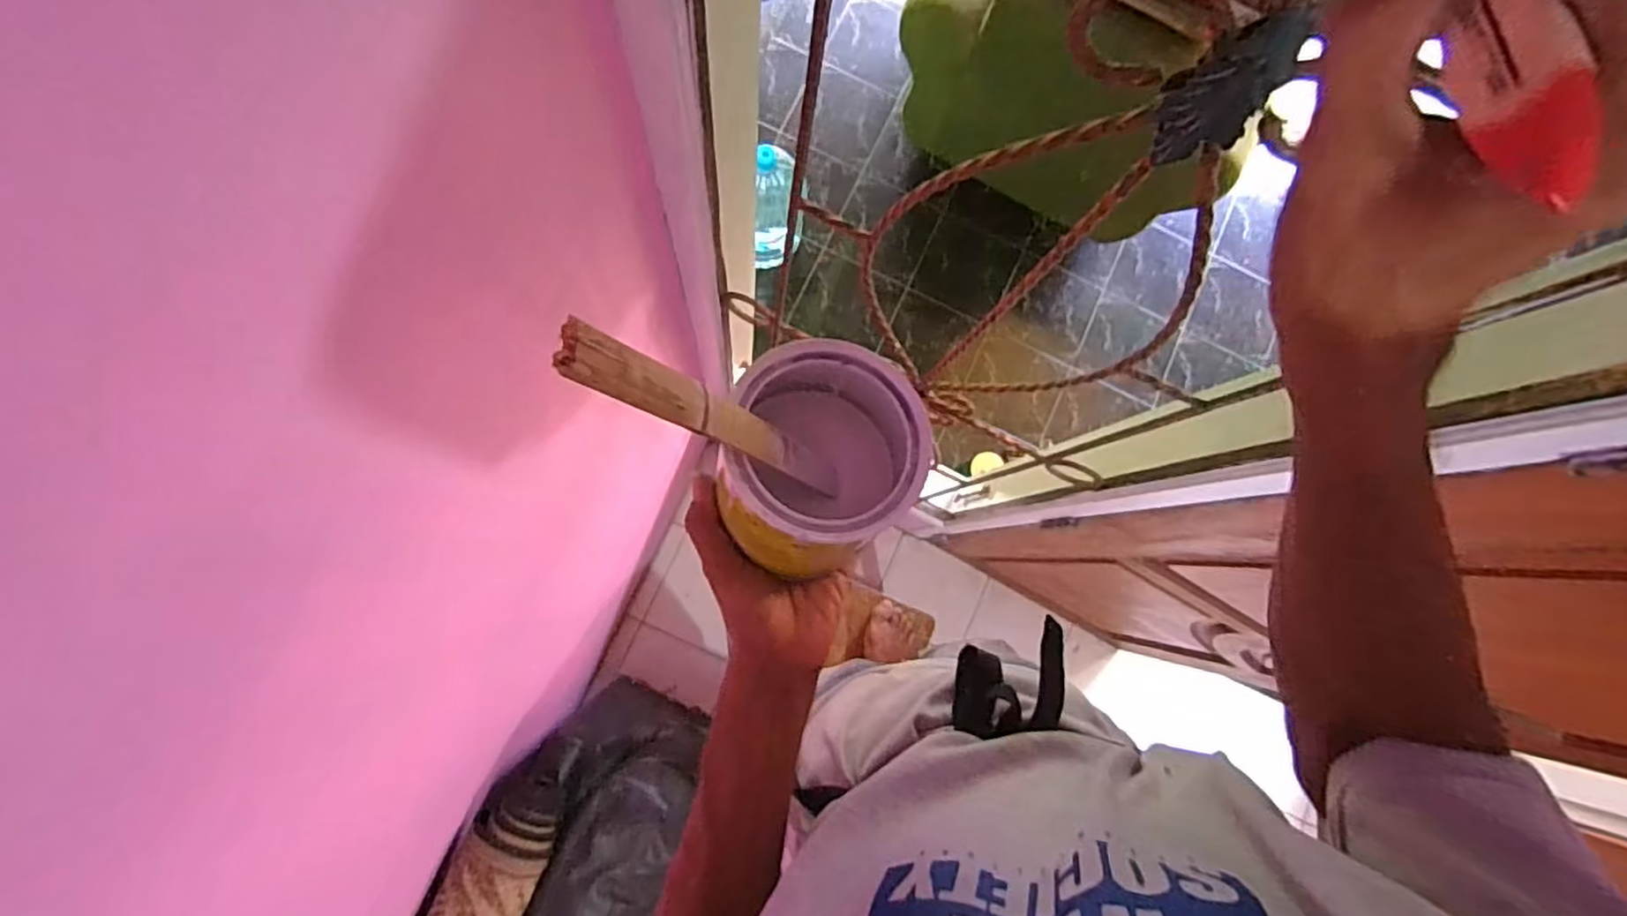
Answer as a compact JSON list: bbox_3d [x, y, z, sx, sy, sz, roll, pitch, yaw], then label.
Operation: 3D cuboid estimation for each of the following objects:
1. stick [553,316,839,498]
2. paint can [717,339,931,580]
[{"bbox_3d":[-0.036,-0.014,0.332,0.010,0.205,0.022,9,79,31],"label":"stick"},{"bbox_3d":[0.003,0.005,0.402,0.098,0.120,0.117,8,81,-4],"label":"paint can"}]

